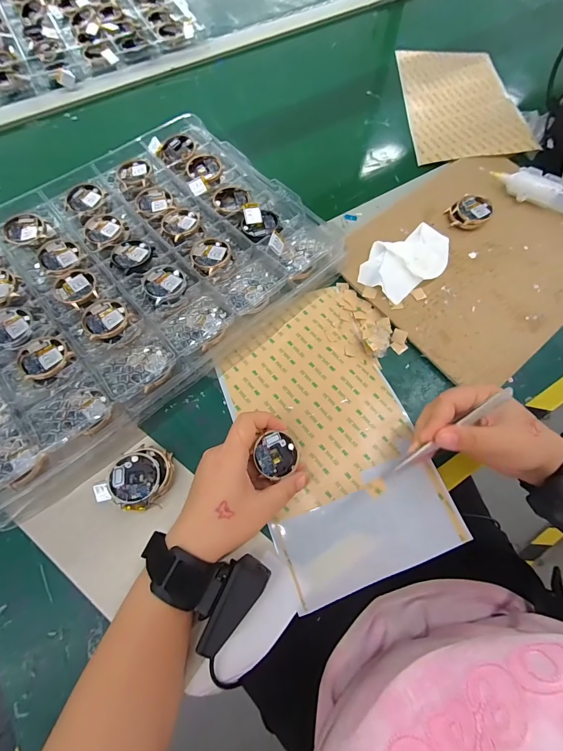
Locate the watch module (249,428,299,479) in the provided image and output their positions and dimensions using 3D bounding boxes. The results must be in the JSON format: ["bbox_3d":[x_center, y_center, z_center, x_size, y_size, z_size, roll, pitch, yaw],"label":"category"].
[{"bbox_3d":[-0.005,0.074,0.318,0.041,0.011,0.039,14,70,-25],"label":"watch module"}]

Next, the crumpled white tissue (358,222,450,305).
[{"bbox_3d":[0.152,-0.140,0.416,0.122,0.016,0.072,-34,73,-14],"label":"crumpled white tissue"}]

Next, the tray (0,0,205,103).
[{"bbox_3d":[-0.392,-0.606,0.595,0.427,0.024,0.316,-28,72,-12],"label":"tray"}]

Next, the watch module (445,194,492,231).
[{"bbox_3d":[0.241,-0.209,0.441,0.053,0.015,0.045,-30,72,-13],"label":"watch module"}]

